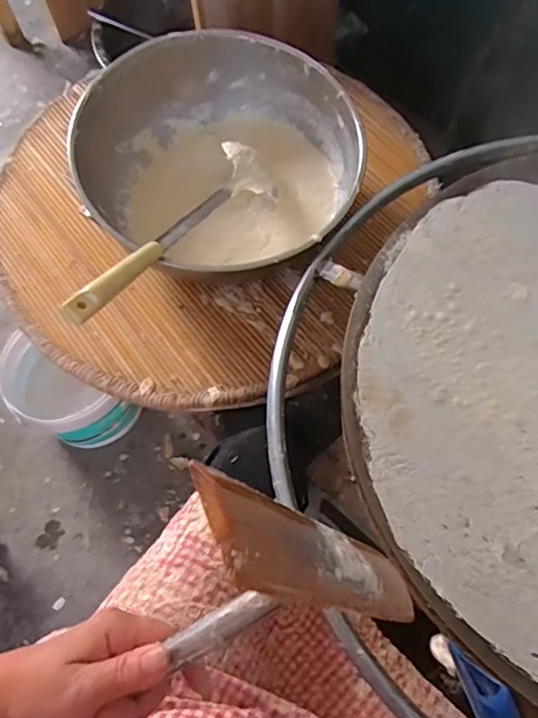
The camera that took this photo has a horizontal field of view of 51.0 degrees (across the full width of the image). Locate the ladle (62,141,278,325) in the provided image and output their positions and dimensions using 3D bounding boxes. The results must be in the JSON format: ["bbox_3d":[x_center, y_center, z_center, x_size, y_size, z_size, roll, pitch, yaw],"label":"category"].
[{"bbox_3d":[-0.104,-0.149,0.645,0.078,0.044,0.335,29,55,16],"label":"ladle"}]

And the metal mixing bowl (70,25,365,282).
[{"bbox_3d":[-0.057,-0.253,0.736,0.327,0.170,0.328,-1,65,3],"label":"metal mixing bowl"}]

